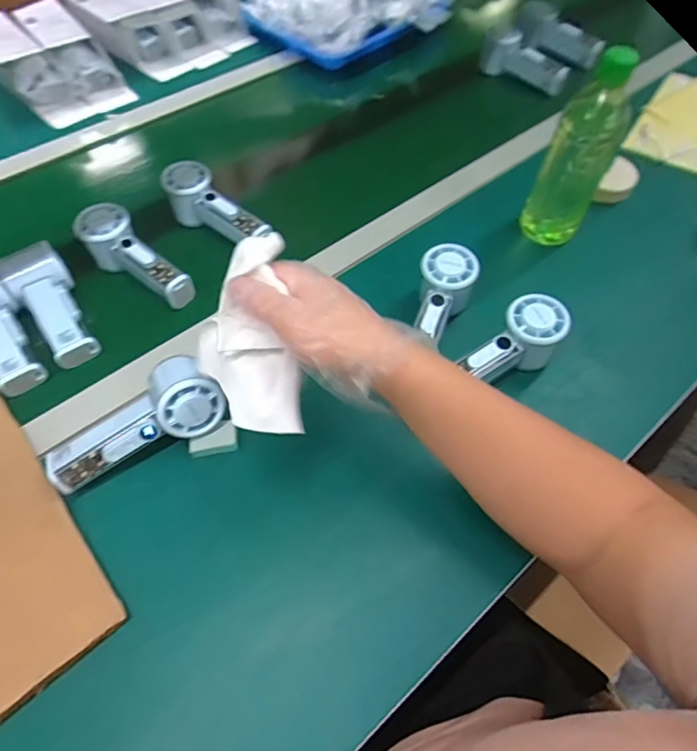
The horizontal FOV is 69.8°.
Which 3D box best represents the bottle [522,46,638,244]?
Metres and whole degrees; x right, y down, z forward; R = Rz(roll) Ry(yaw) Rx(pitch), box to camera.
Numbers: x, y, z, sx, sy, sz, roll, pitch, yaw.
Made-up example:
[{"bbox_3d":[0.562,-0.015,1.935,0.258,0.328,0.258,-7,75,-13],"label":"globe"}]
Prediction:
[{"bbox_3d":[0.254,-0.242,0.554,0.067,0.216,0.076,27,61,17],"label":"bottle"}]

